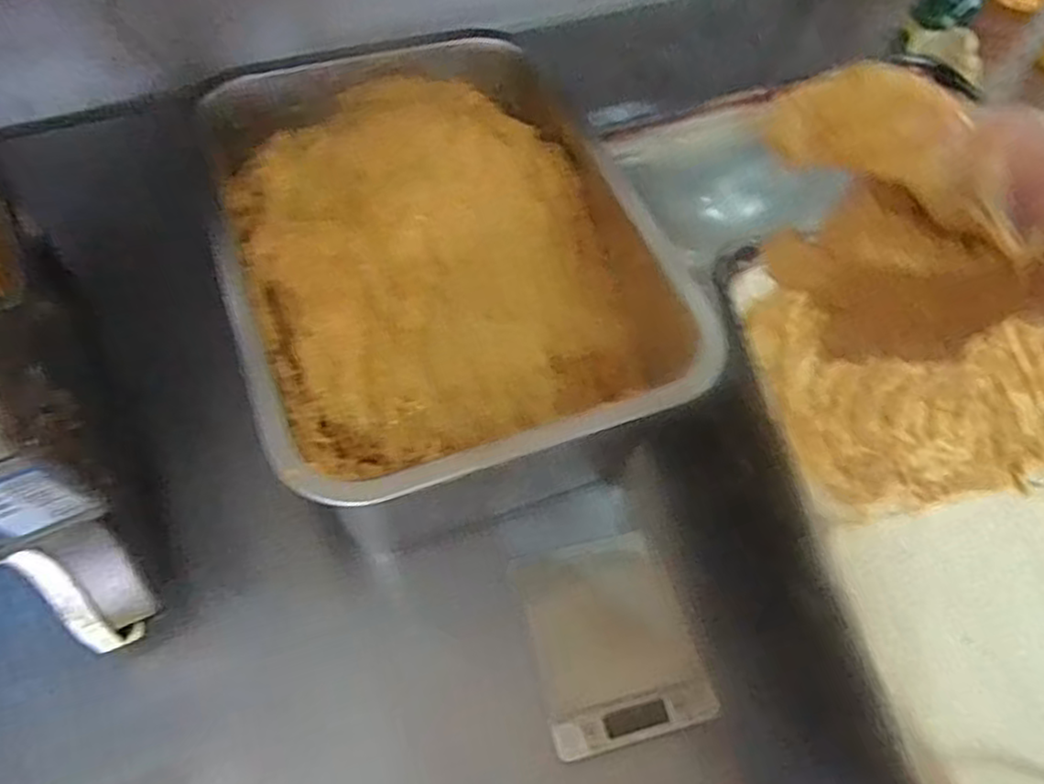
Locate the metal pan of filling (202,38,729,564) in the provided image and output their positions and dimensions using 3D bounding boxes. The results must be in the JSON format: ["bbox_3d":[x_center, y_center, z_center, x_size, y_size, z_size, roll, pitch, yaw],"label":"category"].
[{"bbox_3d":[-0.063,-0.075,0.527,0.255,0.158,0.342,-17,61,-15],"label":"metal pan of filling"}]

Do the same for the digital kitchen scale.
[{"bbox_3d":[0.056,0.155,0.464,0.101,0.019,0.122,-12,60,-12],"label":"digital kitchen scale"}]

